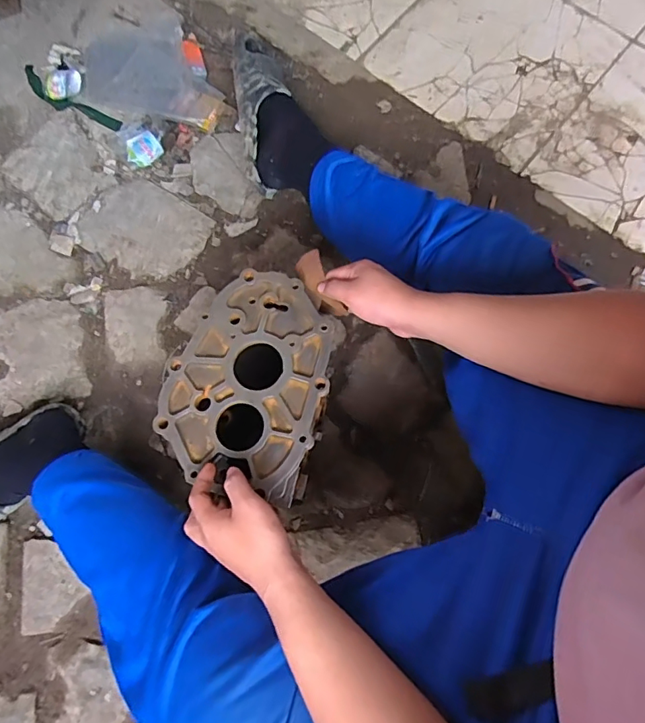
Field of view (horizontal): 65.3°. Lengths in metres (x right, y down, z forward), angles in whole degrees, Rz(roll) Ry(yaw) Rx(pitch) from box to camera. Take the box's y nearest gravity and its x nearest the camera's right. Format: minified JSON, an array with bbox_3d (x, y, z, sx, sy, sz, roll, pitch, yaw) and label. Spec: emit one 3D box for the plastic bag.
[{"bbox_3d":[-0.325,-0.595,1.021,0.296,0.022,0.207,11,77,3],"label":"plastic bag"}]

